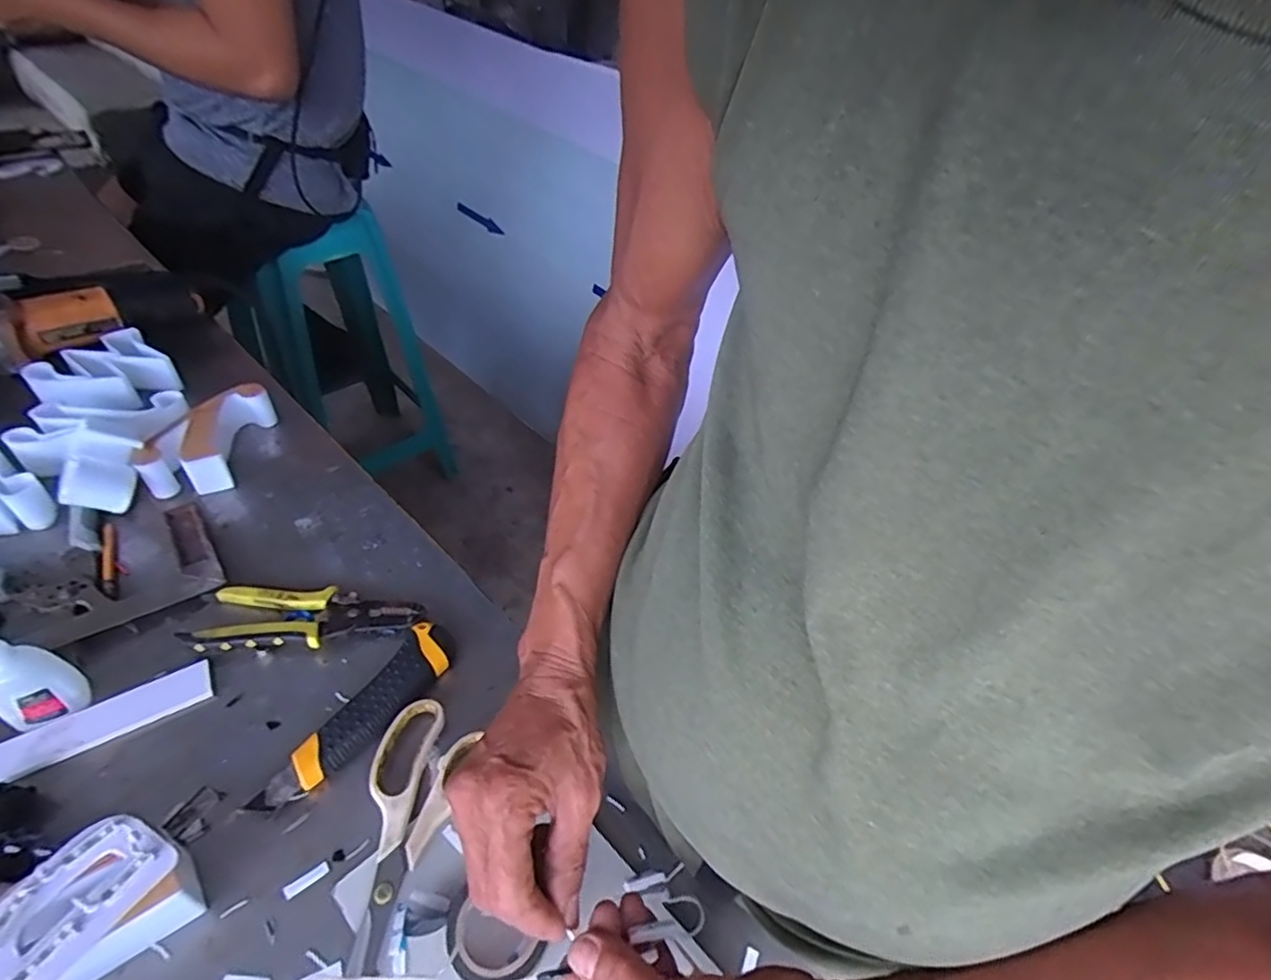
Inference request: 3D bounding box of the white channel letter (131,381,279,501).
[{"bbox_3d":[-0.421,-0.053,0.613,0.070,0.043,0.135,6,45,-2],"label":"white channel letter"}]

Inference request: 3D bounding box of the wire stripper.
[{"bbox_3d":[-0.260,0.100,0.498,0.161,0.022,0.057,-1,46,-8],"label":"wire stripper"}]

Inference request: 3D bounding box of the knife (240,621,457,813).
[{"bbox_3d":[-0.194,0.162,0.449,0.045,0.018,0.160,24,48,16],"label":"knife"}]

